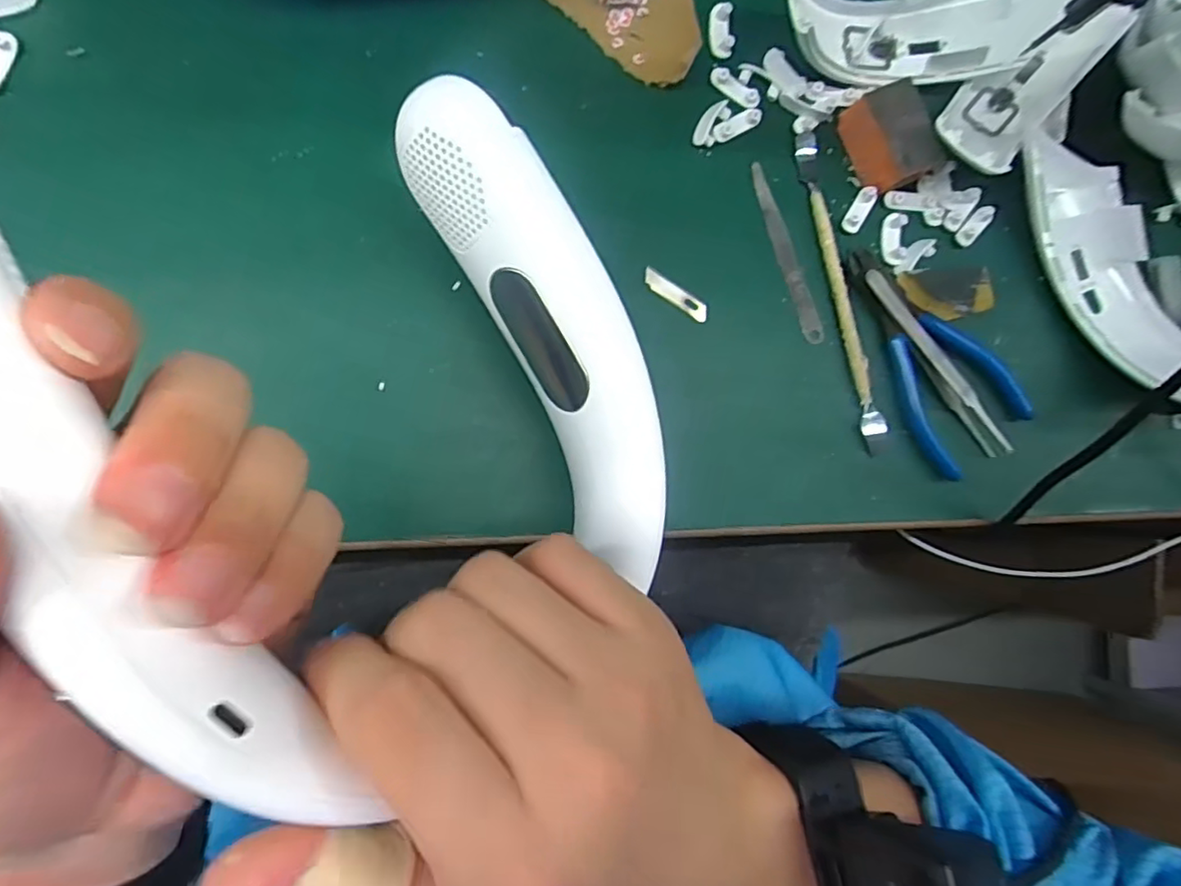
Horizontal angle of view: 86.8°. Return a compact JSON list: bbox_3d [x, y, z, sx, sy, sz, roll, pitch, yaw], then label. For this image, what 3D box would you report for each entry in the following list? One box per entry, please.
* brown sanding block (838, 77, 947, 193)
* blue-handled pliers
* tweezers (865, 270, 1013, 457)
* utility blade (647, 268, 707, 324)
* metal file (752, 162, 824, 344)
[{"bbox_3d":[0.150,-0.152,0.311,0.032,0.022,0.045,-21,90,-9],"label":"brown sanding block"},{"bbox_3d":[0.167,-0.045,0.310,0.055,0.010,0.116,-36,92,-9],"label":"blue-handled pliers"},{"bbox_3d":[0.174,-0.039,0.312,0.012,0.004,0.111,-39,93,-9],"label":"tweezers"},{"bbox_3d":[0.042,-0.073,0.308,0.036,0.004,0.009,32,94,-5],"label":"utility blade"},{"bbox_3d":[0.099,-0.096,0.315,0.009,0.004,0.094,-19,90,-9],"label":"metal file"}]

